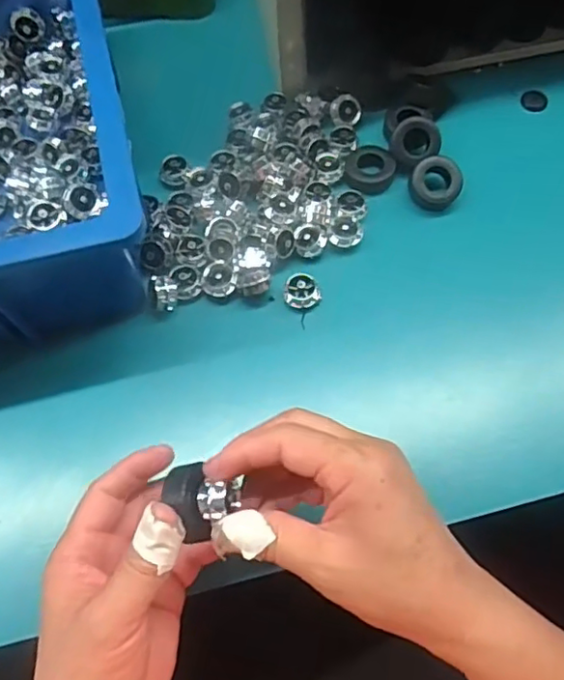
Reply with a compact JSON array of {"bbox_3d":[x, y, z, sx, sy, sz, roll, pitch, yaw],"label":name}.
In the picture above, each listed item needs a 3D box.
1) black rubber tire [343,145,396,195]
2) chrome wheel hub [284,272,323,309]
[{"bbox_3d":[0.067,-0.132,0.463,0.037,0.015,0.036,0,67,1],"label":"black rubber tire"},{"bbox_3d":[0.015,-0.032,0.420,0.024,0.018,0.022,0,67,1],"label":"chrome wheel hub"}]

